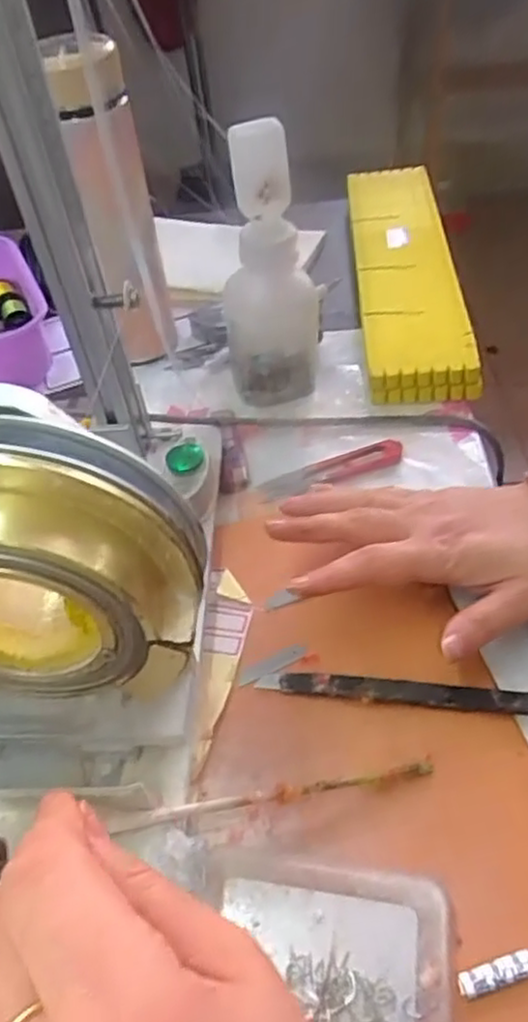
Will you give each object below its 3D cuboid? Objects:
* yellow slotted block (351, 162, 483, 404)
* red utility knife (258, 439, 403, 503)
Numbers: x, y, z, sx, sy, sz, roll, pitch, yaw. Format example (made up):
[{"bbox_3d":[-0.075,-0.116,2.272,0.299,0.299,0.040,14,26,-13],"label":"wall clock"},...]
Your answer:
[{"bbox_3d":[0.124,-0.216,0.626,0.082,0.030,0.339,-2,48,5],"label":"yellow slotted block"},{"bbox_3d":[0.045,-0.028,0.476,0.101,0.005,0.024,-19,49,-11],"label":"red utility knife"}]

